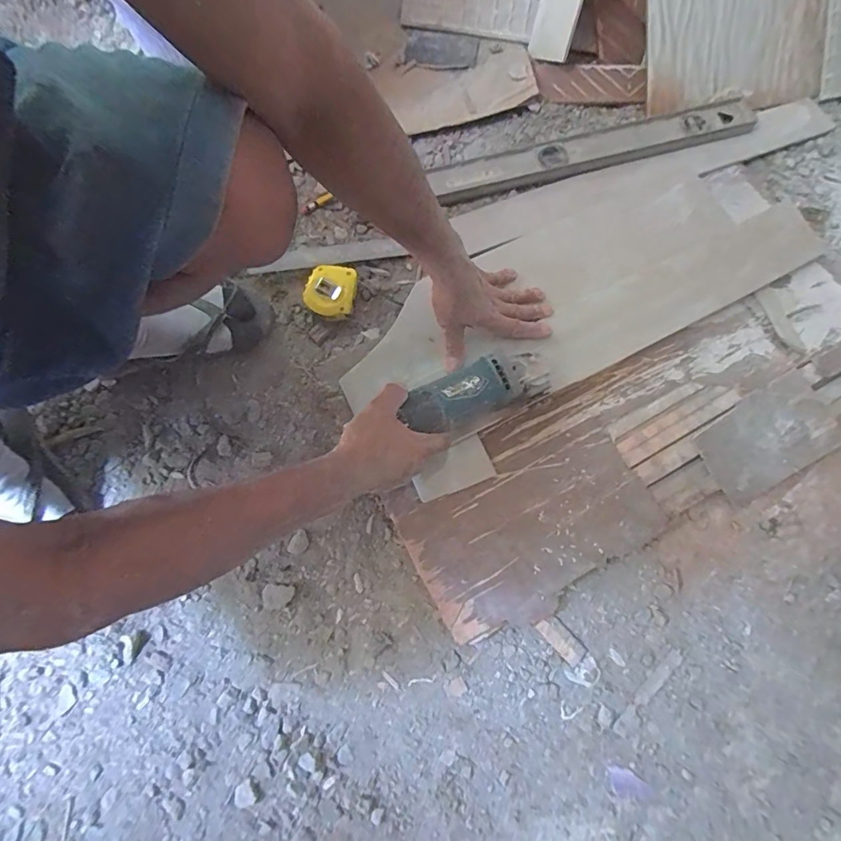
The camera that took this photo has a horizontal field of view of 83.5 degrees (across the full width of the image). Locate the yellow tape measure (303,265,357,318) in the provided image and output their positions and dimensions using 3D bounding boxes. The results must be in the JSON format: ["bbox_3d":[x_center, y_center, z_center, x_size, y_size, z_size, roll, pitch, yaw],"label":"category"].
[{"bbox_3d":[-0.121,-0.173,0.645,0.067,0.036,0.071,0,76,1],"label":"yellow tape measure"}]

